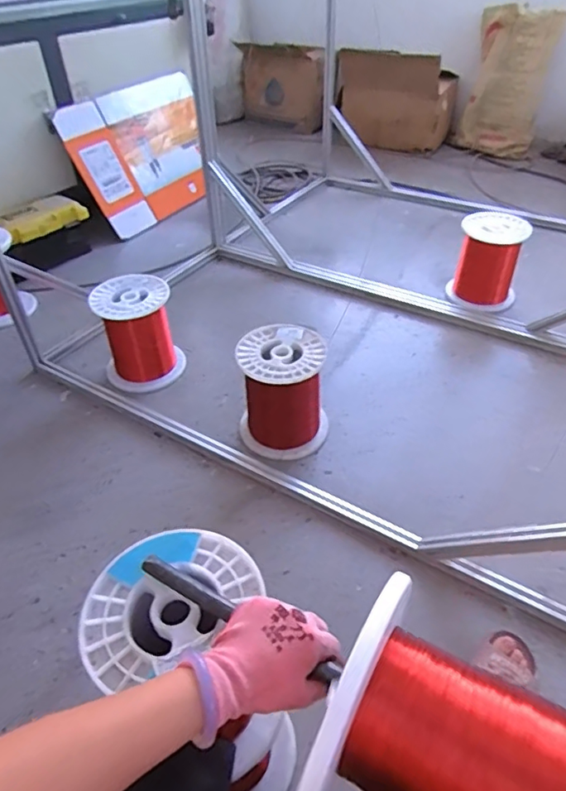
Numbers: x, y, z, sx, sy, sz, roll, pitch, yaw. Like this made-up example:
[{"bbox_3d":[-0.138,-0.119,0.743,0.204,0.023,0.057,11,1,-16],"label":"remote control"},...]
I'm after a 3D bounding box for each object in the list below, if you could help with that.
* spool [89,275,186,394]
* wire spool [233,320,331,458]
[{"bbox_3d":[-0.386,-0.168,1.407,0.199,0.237,0.195,-1,43,1],"label":"spool"},{"bbox_3d":[-0.001,-0.006,1.213,0.193,0.231,0.196,-1,43,1],"label":"wire spool"}]

